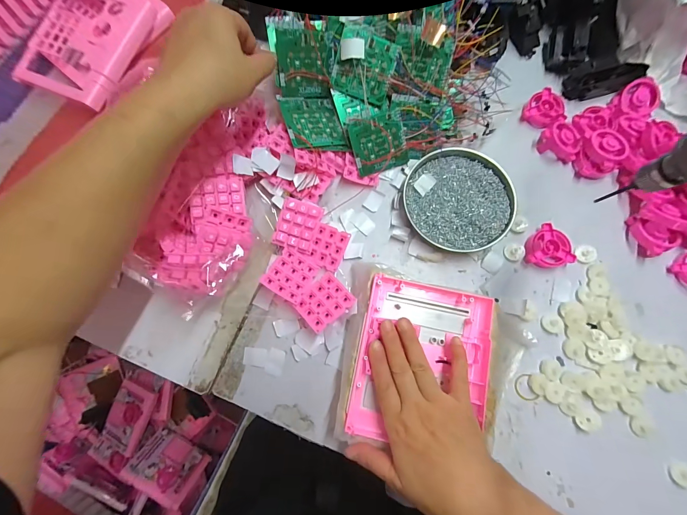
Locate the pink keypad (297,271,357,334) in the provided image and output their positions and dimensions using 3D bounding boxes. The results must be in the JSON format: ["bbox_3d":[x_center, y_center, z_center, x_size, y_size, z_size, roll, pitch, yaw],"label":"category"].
[{"bbox_3d":[-0.022,0.051,0.344,0.059,0.004,0.049,-37,74,-19],"label":"pink keypad"}]

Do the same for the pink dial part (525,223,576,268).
[{"bbox_3d":[0.253,-0.015,0.363,0.052,0.017,0.053,-5,80,0],"label":"pink dial part"}]

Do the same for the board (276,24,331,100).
[{"bbox_3d":[-0.047,-0.230,0.353,0.063,0.069,0.006,-14,34,-26],"label":"board"}]

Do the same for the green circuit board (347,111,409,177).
[{"bbox_3d":[0.047,-0.146,0.382,0.071,0.004,0.065,-19,111,-9],"label":"green circuit board"}]

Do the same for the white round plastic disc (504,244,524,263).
[{"bbox_3d":[0.214,-0.006,0.372,0.024,0.005,0.022,0,80,0],"label":"white round plastic disc"}]

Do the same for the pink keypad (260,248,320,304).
[{"bbox_3d":[-0.061,0.020,0.351,0.047,0.004,0.059,35,57,-6],"label":"pink keypad"}]

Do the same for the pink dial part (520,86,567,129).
[{"bbox_3d":[0.280,-0.205,0.409,0.055,0.016,0.051,0,80,0],"label":"pink dial part"}]

